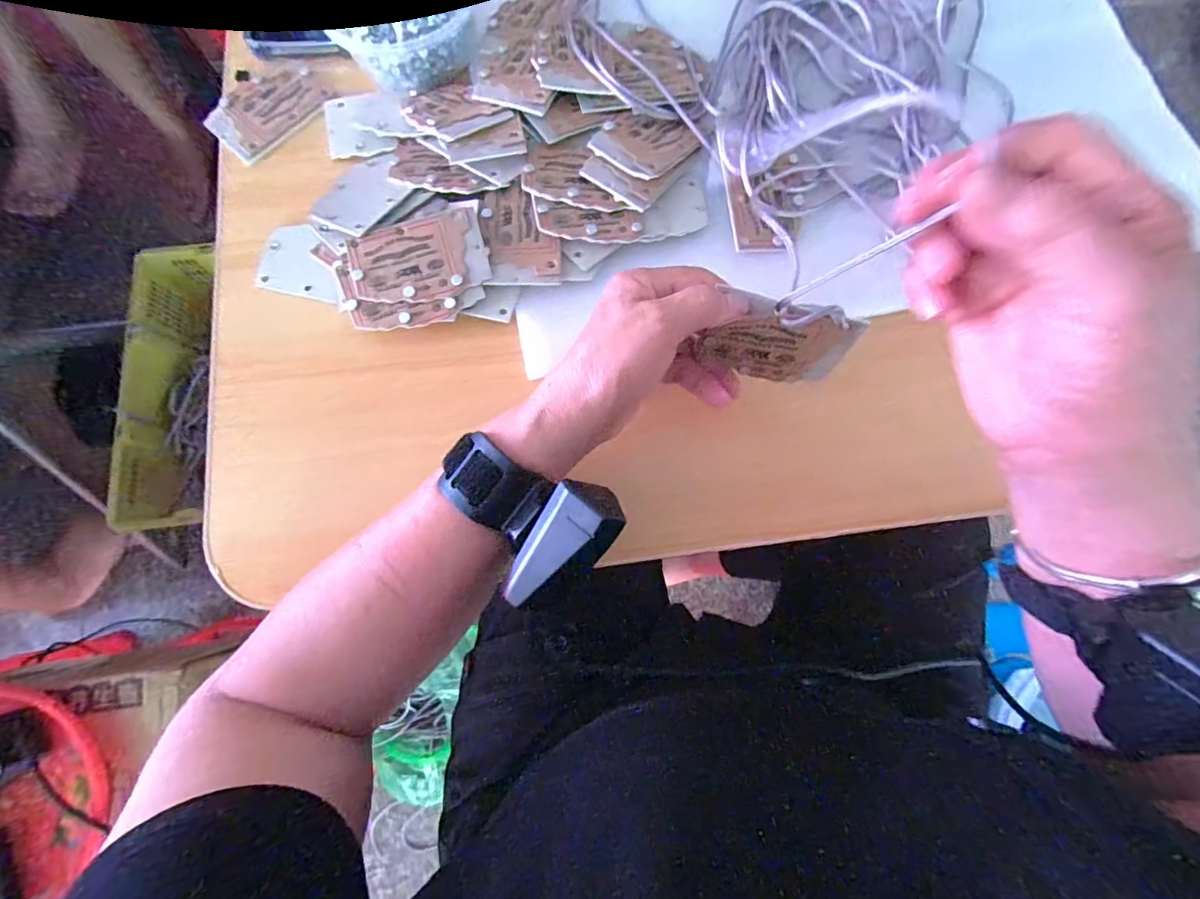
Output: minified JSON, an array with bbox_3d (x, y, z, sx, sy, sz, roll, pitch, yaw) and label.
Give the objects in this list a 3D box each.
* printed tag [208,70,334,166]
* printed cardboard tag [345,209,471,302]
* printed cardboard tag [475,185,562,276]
[{"bbox_3d":[-0.247,-0.253,0.374,0.058,0.004,0.083,41,78,5],"label":"printed tag"},{"bbox_3d":[-0.119,-0.120,0.322,0.077,0.007,0.052,-13,78,-5],"label":"printed cardboard tag"},{"bbox_3d":[-0.054,-0.142,0.332,0.044,0.006,0.069,-18,79,-6],"label":"printed cardboard tag"}]

